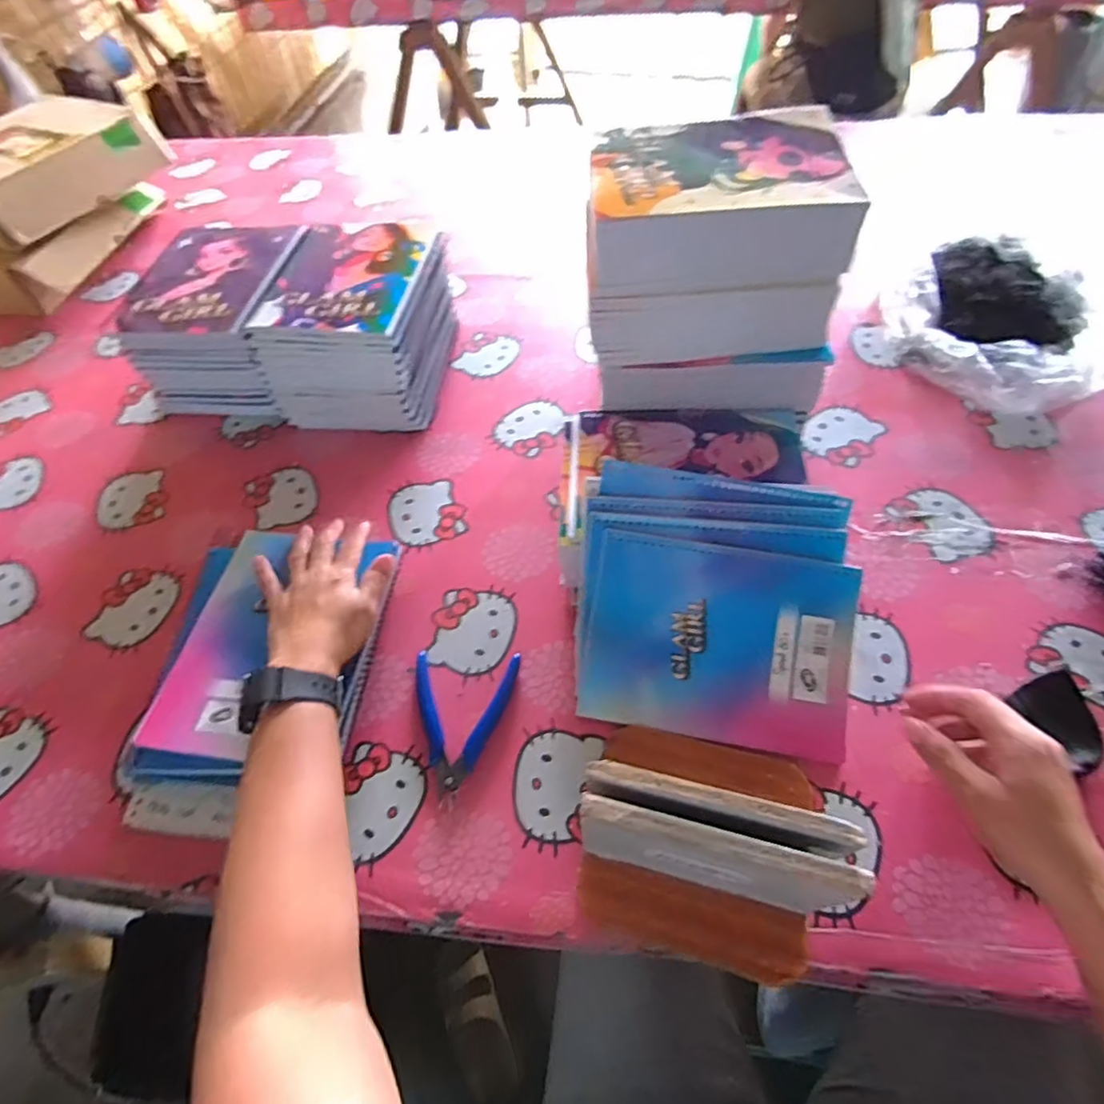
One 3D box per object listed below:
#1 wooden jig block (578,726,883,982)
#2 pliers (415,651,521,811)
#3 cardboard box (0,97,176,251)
[{"bbox_3d":[0.098,0.169,0.378,0.145,0.117,0.135,12,57,13],"label":"wooden jig block"},{"bbox_3d":[-0.075,0.134,0.472,0.082,0.008,0.118,4,56,7],"label":"pliers"},{"bbox_3d":[-0.740,-0.556,0.879,0.209,0.075,0.295,20,59,17],"label":"cardboard box"}]

